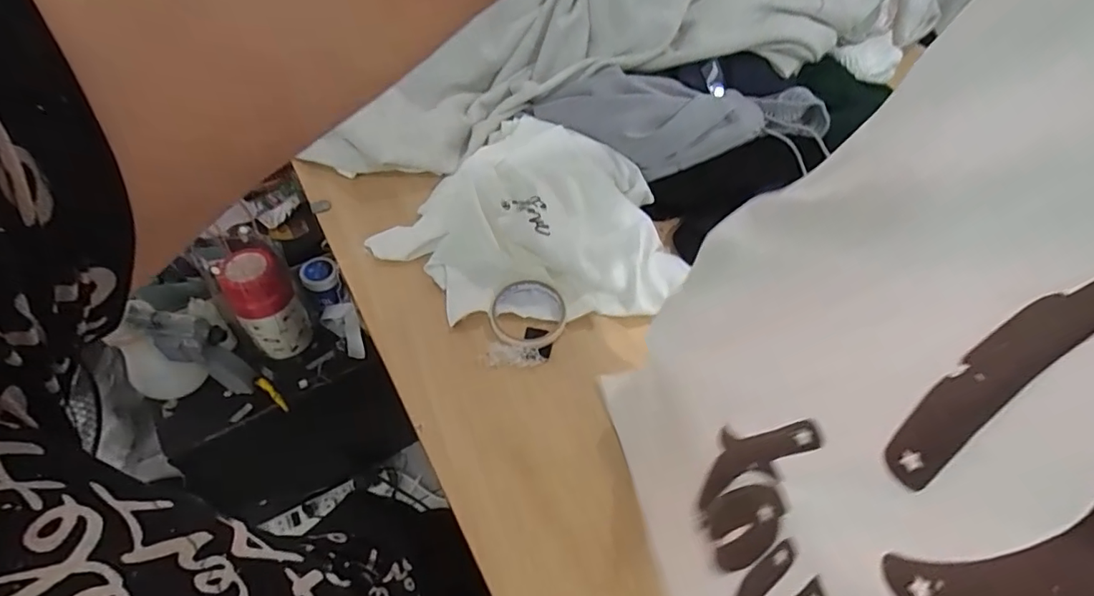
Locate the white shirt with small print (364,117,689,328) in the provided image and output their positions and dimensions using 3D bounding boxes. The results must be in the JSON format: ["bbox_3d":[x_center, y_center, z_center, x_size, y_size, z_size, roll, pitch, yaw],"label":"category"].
[{"bbox_3d":[-0.036,-0.103,0.648,0.348,0.079,0.304,-9,55,-10],"label":"white shirt with small print"}]

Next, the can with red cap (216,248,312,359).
[{"bbox_3d":[-0.468,0.011,0.880,0.097,0.209,0.088,-31,62,-23],"label":"can with red cap"}]

